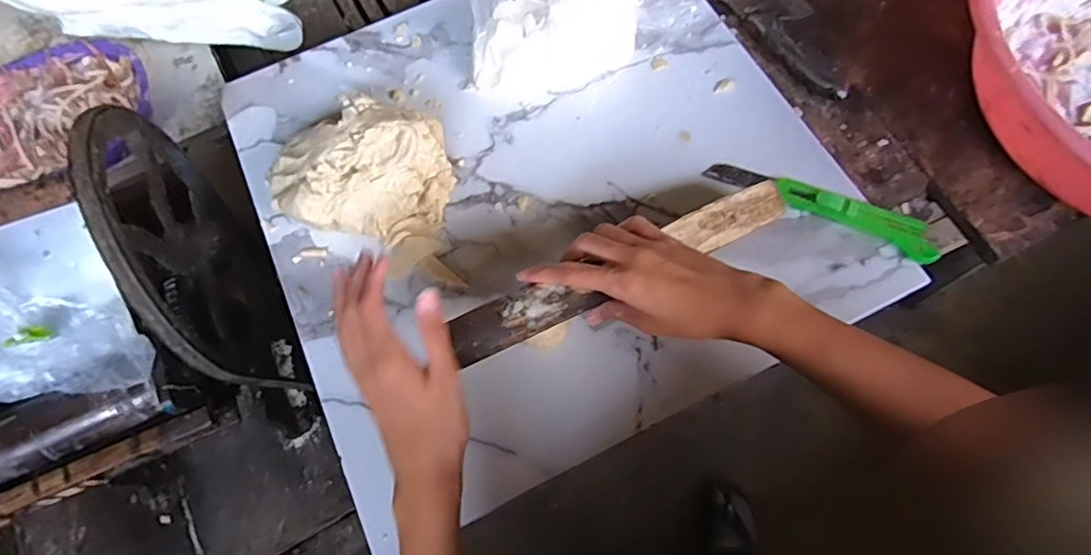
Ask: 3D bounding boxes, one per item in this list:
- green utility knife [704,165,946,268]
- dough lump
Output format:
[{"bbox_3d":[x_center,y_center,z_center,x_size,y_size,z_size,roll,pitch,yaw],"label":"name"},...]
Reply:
[{"bbox_3d":[0.242,-0.065,0.519,0.197,0.018,0.031,26,70,11],"label":"green utility knife"},{"bbox_3d":[-0.164,-0.097,0.522,0.157,0.068,0.113,0,68,1],"label":"dough lump"}]

